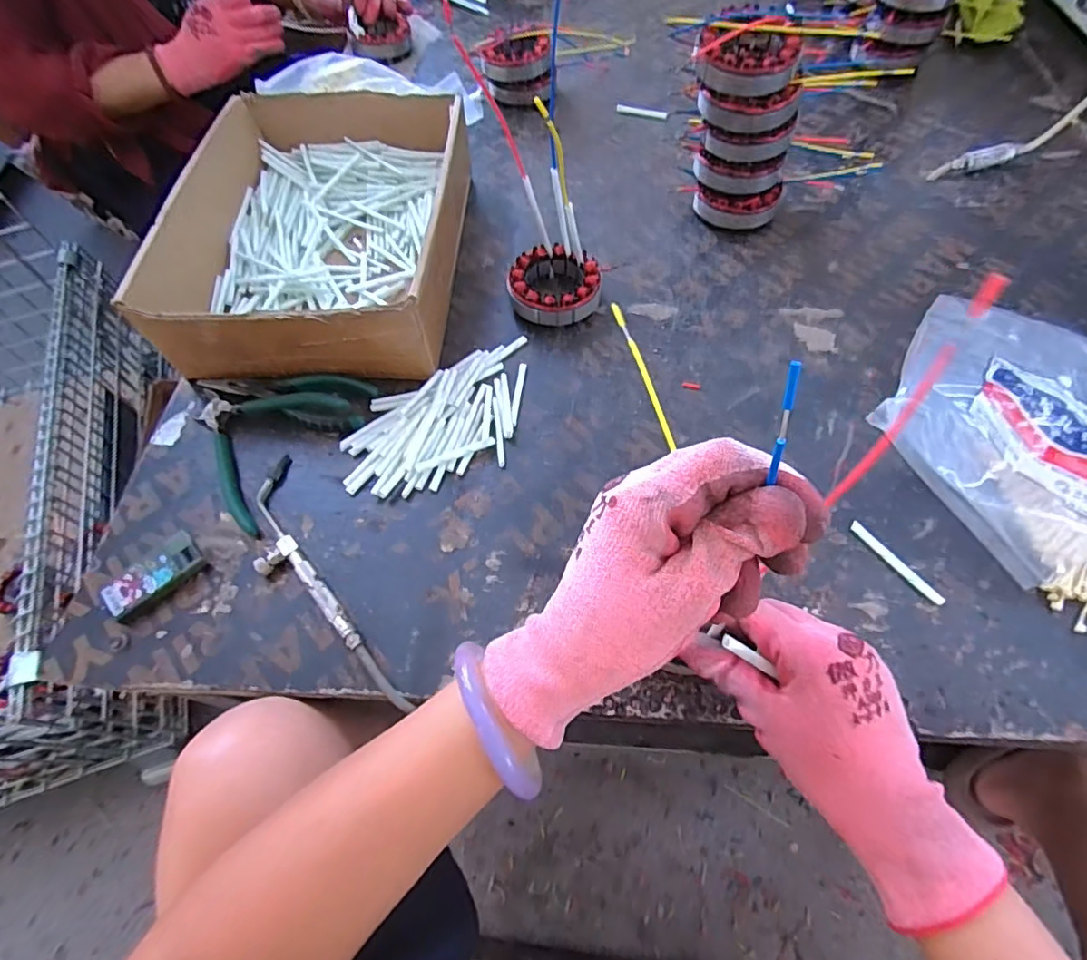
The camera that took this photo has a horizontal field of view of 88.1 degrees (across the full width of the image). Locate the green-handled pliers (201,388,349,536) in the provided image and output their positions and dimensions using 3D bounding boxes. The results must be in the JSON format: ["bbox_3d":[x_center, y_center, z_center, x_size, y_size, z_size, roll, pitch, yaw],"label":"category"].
[{"bbox_3d":[-0.236,-0.039,0.459,0.117,0.023,0.125,30,67,19],"label":"green-handled pliers"}]

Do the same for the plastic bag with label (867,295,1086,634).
[{"bbox_3d":[0.370,-0.050,0.414,0.198,0.070,0.246,36,69,21],"label":"plastic bag with label"}]

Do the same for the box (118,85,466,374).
[{"bbox_3d":[-0.204,-0.258,0.544,0.242,0.081,0.351,1,61,5],"label":"box"}]

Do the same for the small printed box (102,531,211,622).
[{"bbox_3d":[-0.285,0.072,0.411,0.069,0.015,0.031,-41,66,-17],"label":"small printed box"}]

